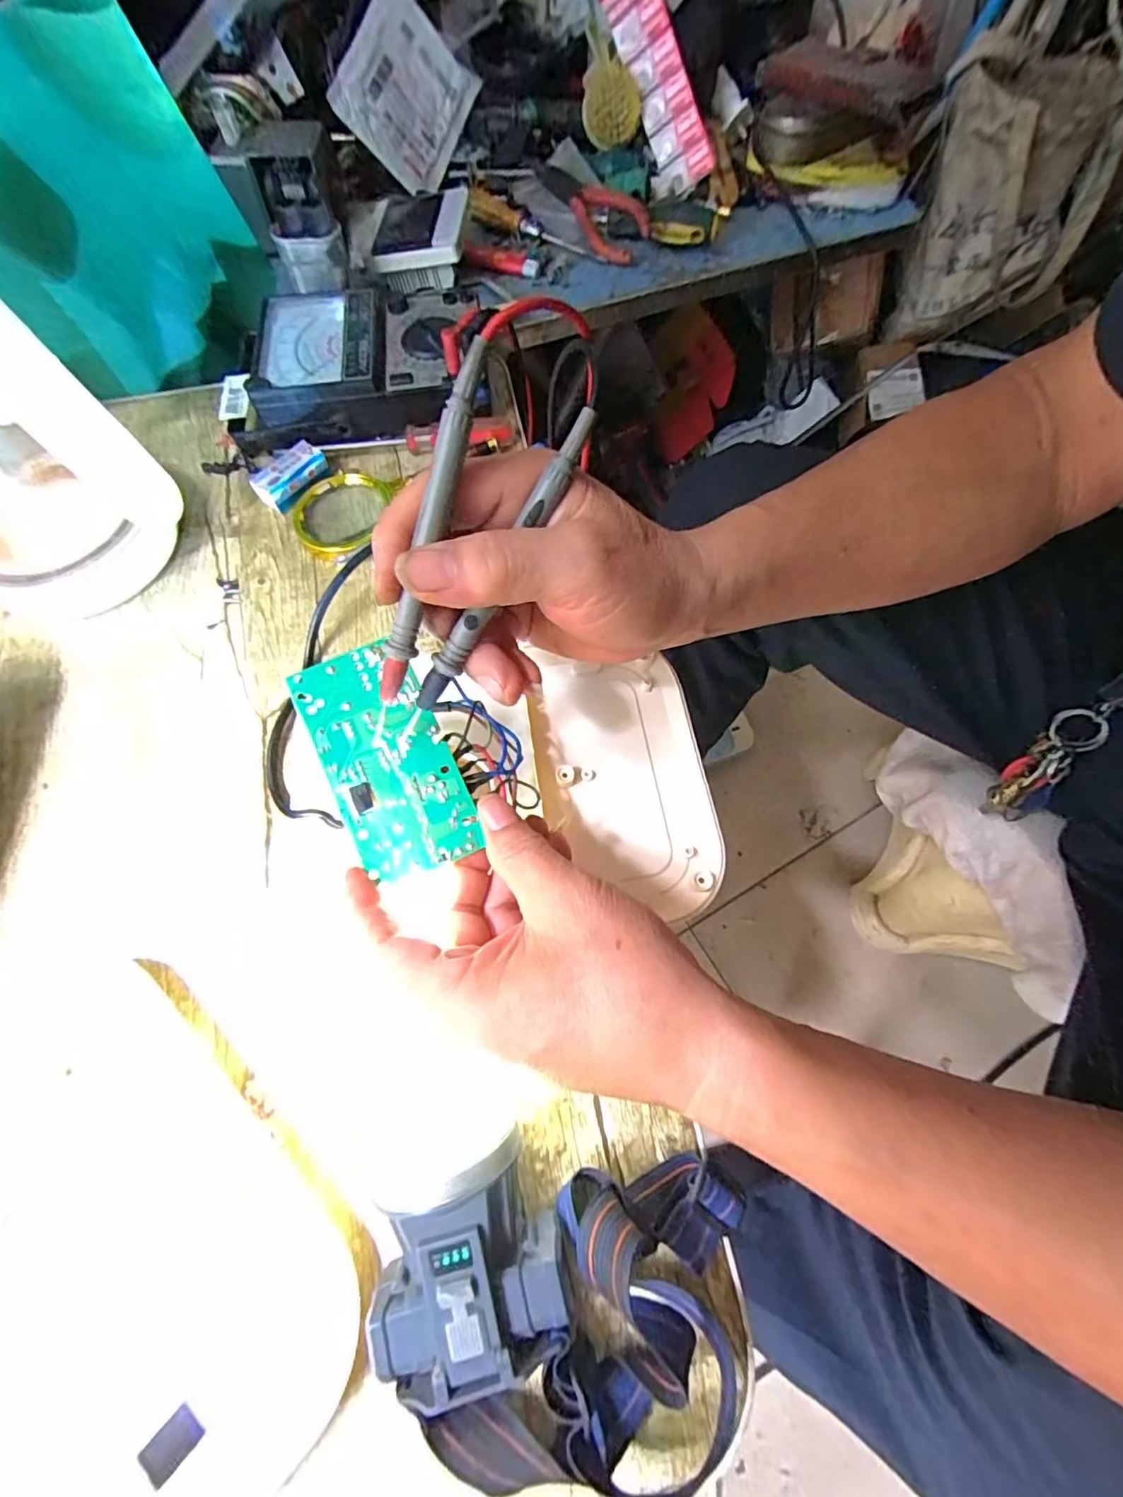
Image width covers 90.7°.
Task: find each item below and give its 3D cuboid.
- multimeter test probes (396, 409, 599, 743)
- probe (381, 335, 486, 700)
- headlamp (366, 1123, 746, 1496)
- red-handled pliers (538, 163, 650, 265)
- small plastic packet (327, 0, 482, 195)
[{"bbox_3d":[-0.028,-0.062,0.216,0.010,0.006,0.142,38,106,16],"label":"multimeter test probes"},{"bbox_3d":[-0.047,-0.076,0.200,0.008,0.009,0.125,26,110,12],"label":"probe"},{"bbox_3d":[-0.001,0.207,0.201,0.133,0.052,0.108,9,66,4],"label":"headlamp"},{"bbox_3d":[0.037,-0.537,0.548,0.060,0.021,0.155,-24,69,-7],"label":"red-handled pliers"},{"bbox_3d":[-0.151,-0.638,0.540,0.022,0.108,0.165,7,76,49],"label":"small plastic packet"}]

